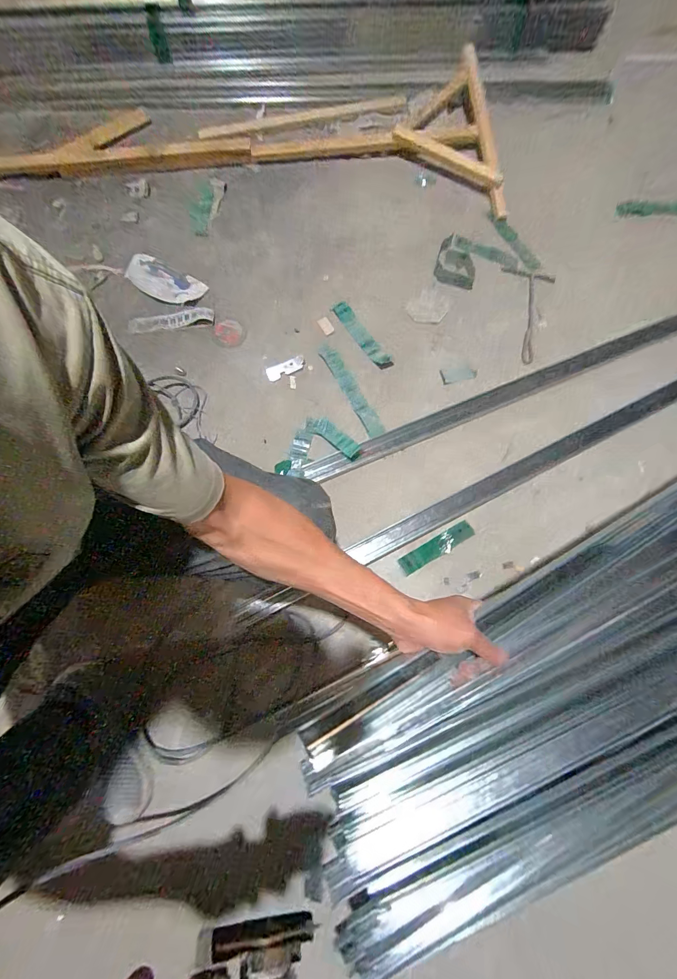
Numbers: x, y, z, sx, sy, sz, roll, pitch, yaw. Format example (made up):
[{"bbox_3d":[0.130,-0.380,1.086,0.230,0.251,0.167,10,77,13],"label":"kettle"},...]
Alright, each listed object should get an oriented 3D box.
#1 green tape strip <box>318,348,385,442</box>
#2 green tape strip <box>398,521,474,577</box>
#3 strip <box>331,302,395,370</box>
[{"bbox_3d":[0.032,-0.245,0.861,0.042,0.005,0.276,-27,76,-7],"label":"green tape strip"},{"bbox_3d":[0.213,0.127,0.766,0.178,0.004,0.042,-27,82,-8],"label":"green tape strip"},{"bbox_3d":[0.060,-0.390,0.893,0.041,0.016,0.219,-35,79,-9],"label":"strip"}]

